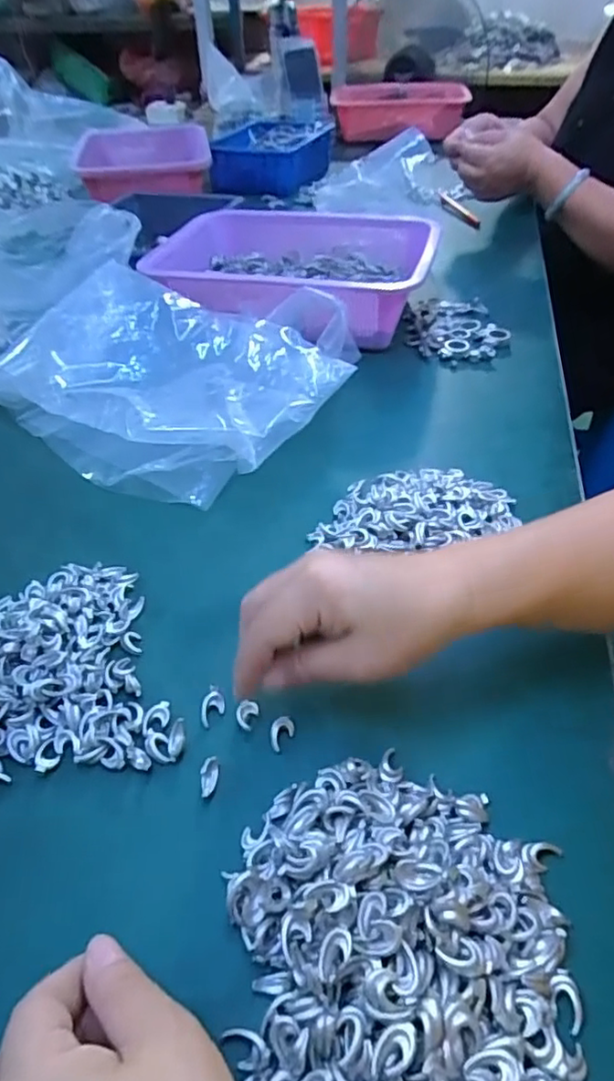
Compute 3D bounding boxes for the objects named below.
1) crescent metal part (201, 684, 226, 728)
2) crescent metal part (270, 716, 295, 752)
[{"bbox_3d":[-0.053,0.093,0.340,0.013,0.004,0.023,14,46,13],"label":"crescent metal part"},{"bbox_3d":[-0.014,0.103,0.330,0.013,0.004,0.018,33,53,29],"label":"crescent metal part"}]

